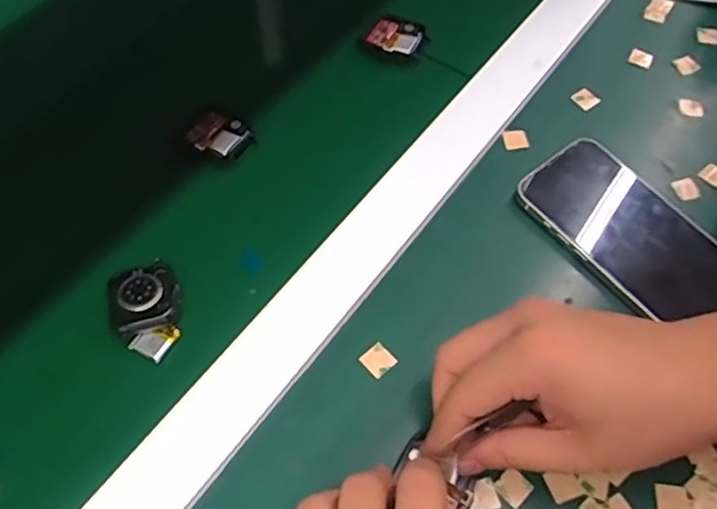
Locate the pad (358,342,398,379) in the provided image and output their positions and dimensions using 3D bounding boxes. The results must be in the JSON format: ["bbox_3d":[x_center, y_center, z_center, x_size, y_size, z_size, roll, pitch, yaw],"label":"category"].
[{"bbox_3d":[0.011,0.058,0.355,0.016,0.004,0.016,-37,67,-20],"label":"pad"}]

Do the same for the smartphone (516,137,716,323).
[{"bbox_3d":[0.169,-0.013,0.394,0.076,0.011,0.138,-35,67,-19],"label":"smartphone"}]

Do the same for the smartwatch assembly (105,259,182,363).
[{"bbox_3d":[-0.119,0.030,0.362,0.039,0.011,0.057,-21,63,-13],"label":"smartwatch assembly"}]

